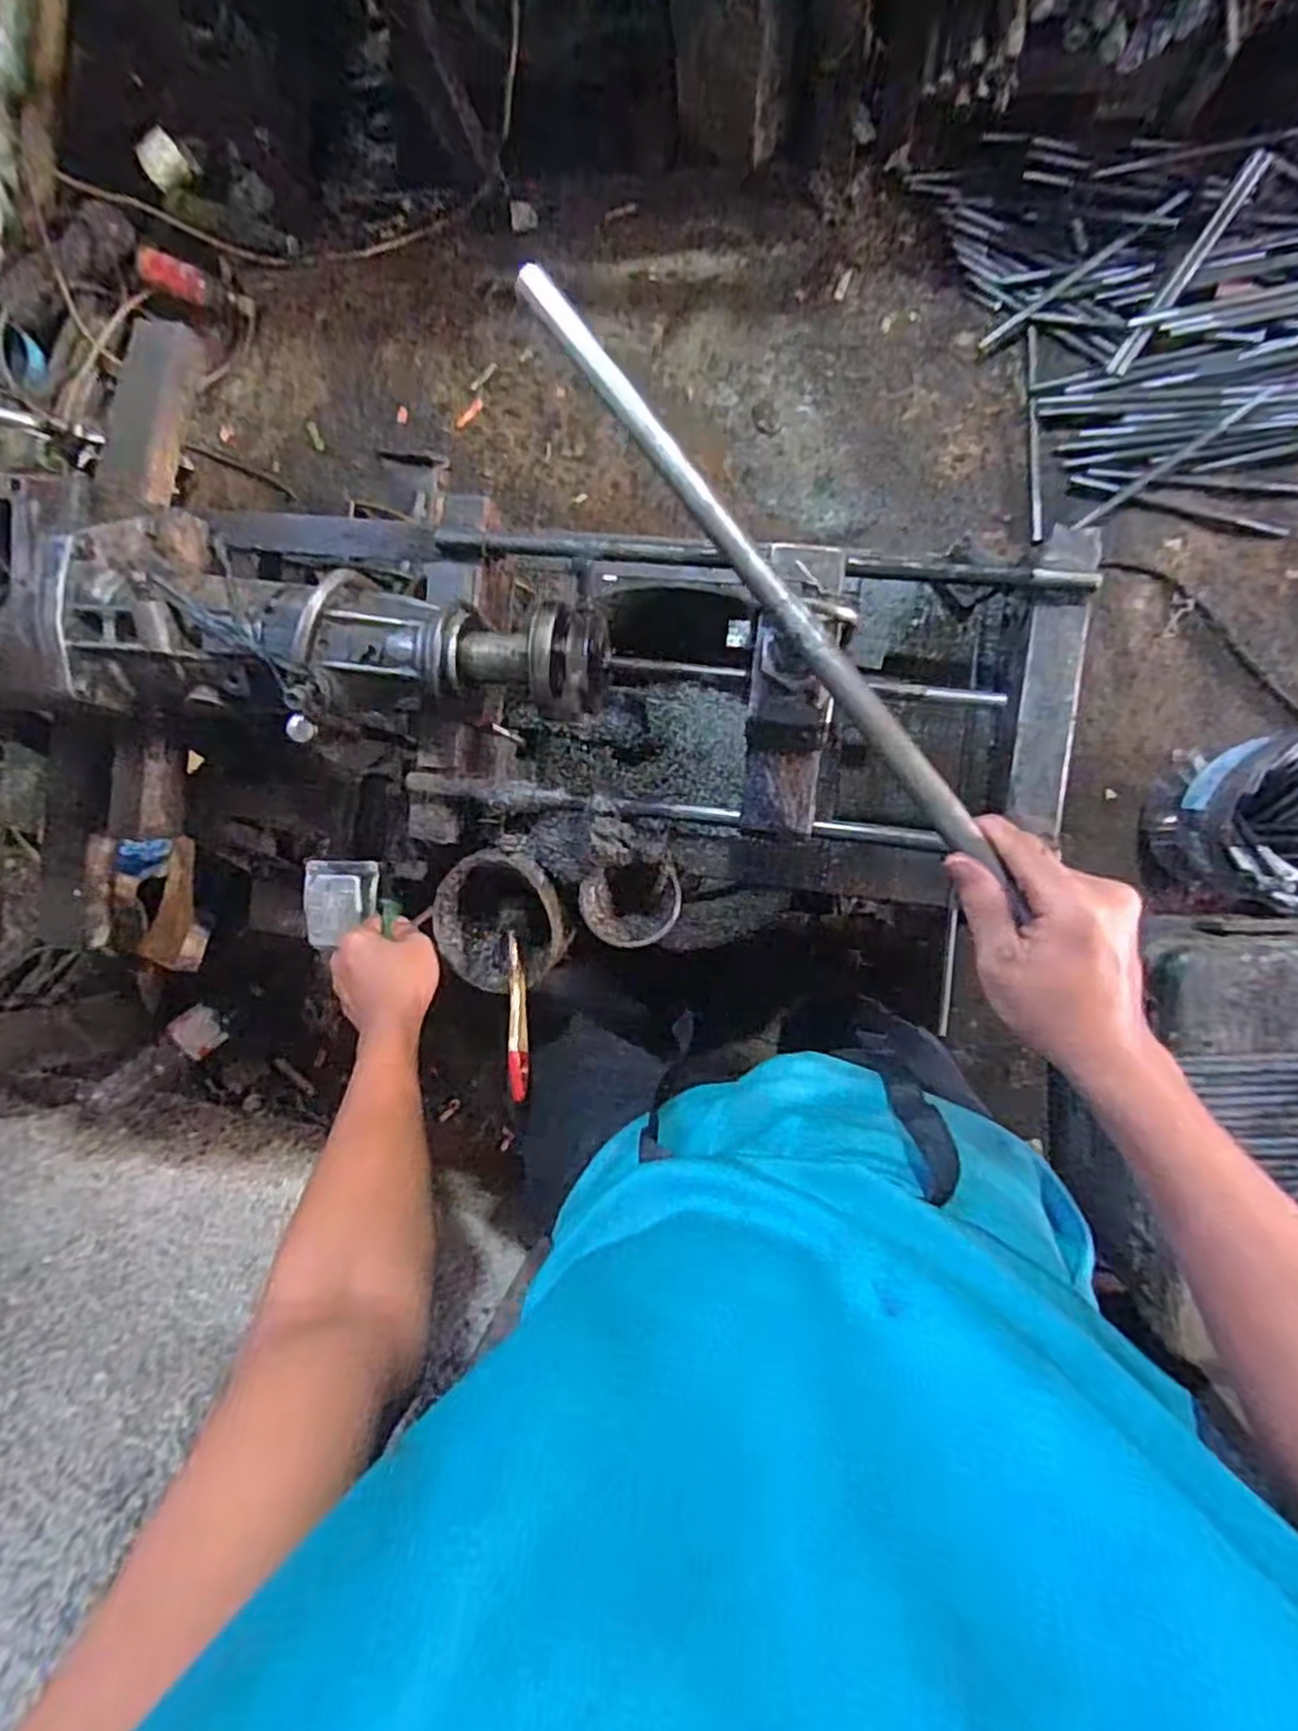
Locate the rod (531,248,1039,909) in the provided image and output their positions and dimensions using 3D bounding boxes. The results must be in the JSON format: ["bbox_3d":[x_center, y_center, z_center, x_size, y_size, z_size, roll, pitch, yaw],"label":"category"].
[{"bbox_3d":[0.061,-0.153,0.404,0.018,0.017,0.421,-37,88,5],"label":"rod"}]

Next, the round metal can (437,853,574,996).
[{"bbox_3d":[-0.132,0.045,0.699,0.129,0.066,0.129,6,114,13],"label":"round metal can"}]

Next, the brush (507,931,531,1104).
[{"bbox_3d":[-0.114,0.130,0.664,0.016,0.015,0.143,-9,66,7],"label":"brush"}]

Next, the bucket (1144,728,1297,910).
[{"bbox_3d":[0.874,-0.059,1.071,0.224,0.282,0.236,-2,91,10],"label":"bucket"}]

